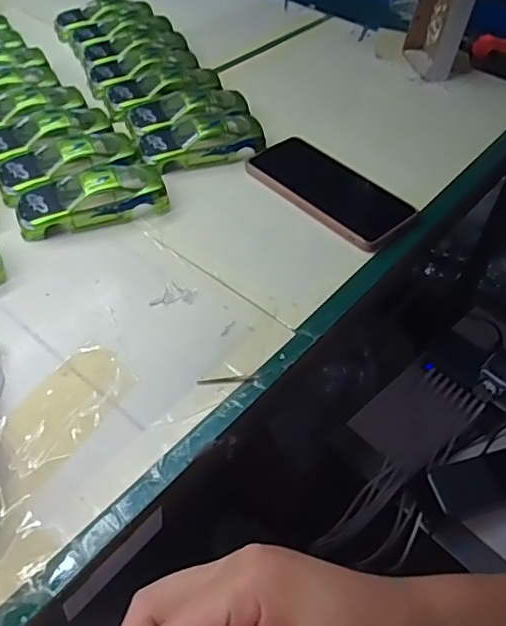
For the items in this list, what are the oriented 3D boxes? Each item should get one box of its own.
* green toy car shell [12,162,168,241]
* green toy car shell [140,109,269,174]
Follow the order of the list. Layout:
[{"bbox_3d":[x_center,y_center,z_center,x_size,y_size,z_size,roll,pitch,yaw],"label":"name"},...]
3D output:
[{"bbox_3d":[-0.145,-0.109,0.515,0.128,0.035,0.063,-17,53,-20],"label":"green toy car shell"},{"bbox_3d":[-0.052,-0.178,0.583,0.122,0.033,0.057,-12,51,-16],"label":"green toy car shell"}]

